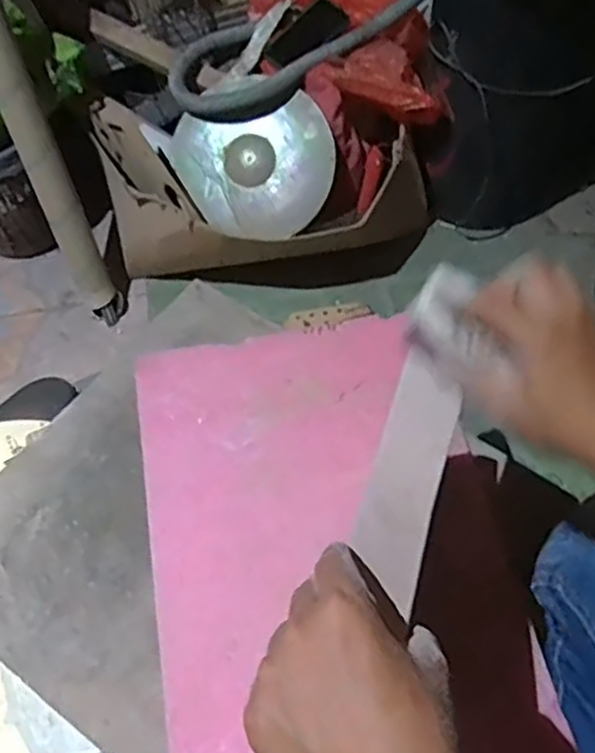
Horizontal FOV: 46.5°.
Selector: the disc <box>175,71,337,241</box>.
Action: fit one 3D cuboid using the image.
[{"bbox_3d":[-0.072,-0.382,1.219,0.276,0.017,0.262,0,93,9],"label":"disc"}]

